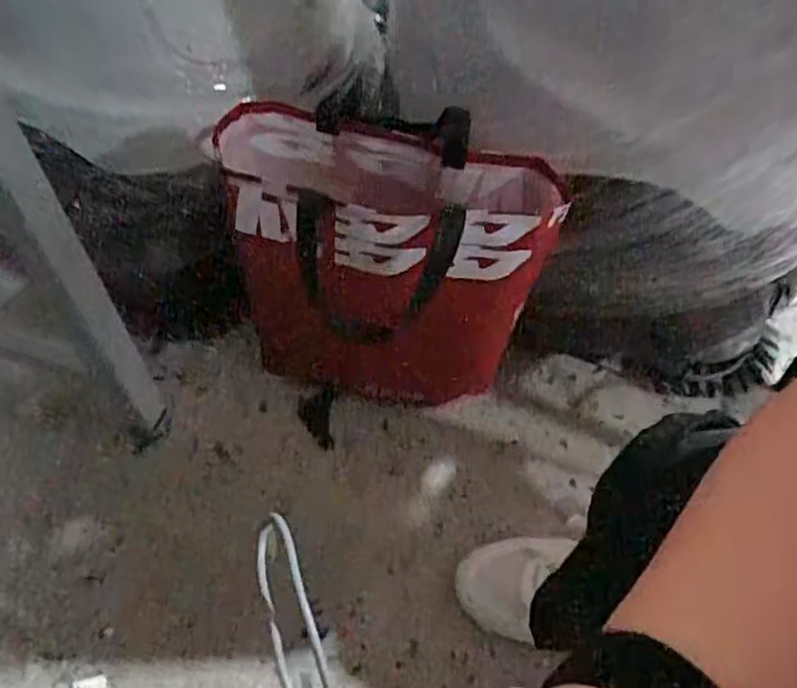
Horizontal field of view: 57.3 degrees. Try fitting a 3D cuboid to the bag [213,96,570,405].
[{"bbox_3d":[-0.011,-0.077,0.821,0.340,0.345,0.140,6,55,6],"label":"bag"}]

